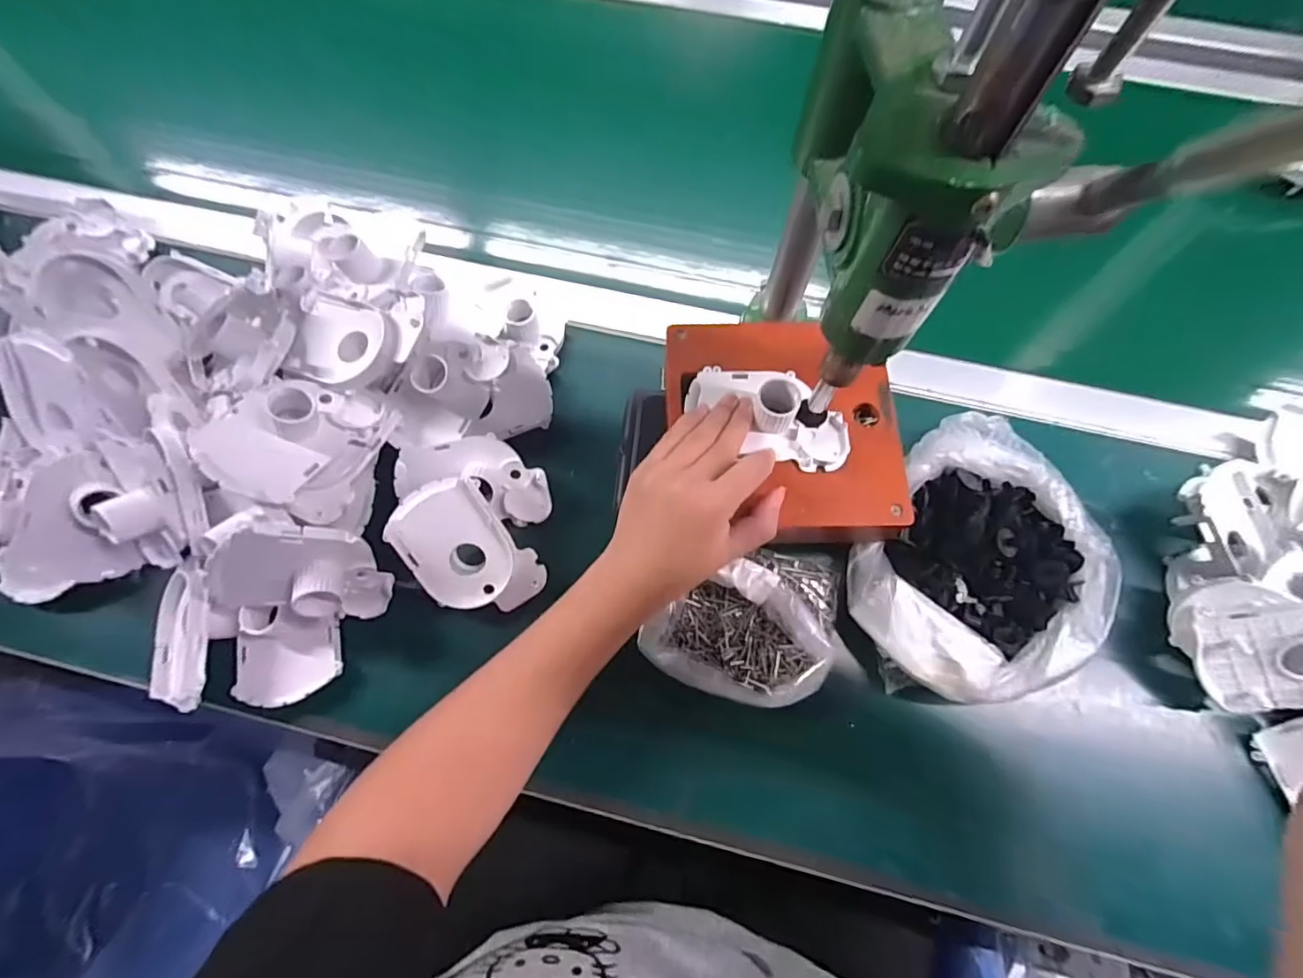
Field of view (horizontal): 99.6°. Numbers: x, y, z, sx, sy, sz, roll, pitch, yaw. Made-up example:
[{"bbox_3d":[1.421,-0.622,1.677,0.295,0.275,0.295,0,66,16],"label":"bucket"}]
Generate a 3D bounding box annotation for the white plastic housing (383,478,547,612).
[{"bbox_3d":[-0.127,0.043,0.380,0.068,0.034,0.101,-37,100,-6],"label":"white plastic housing"}]

